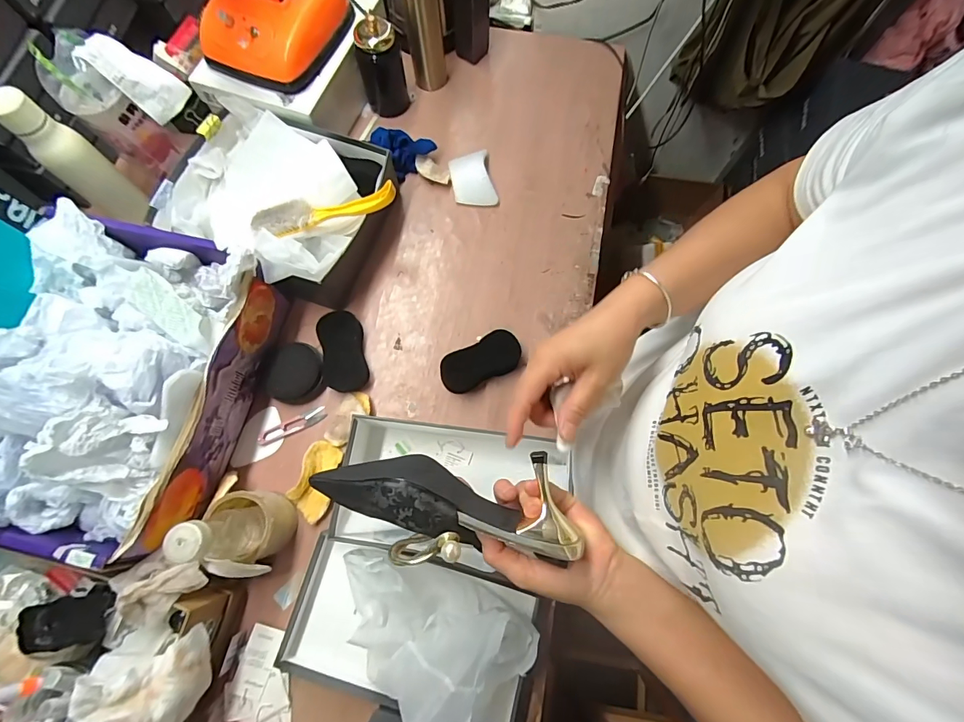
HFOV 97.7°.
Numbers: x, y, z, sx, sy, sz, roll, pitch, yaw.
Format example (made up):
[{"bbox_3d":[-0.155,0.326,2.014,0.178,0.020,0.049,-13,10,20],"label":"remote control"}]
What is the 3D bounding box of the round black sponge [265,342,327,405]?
[{"bbox_3d":[-0.289,0.019,0.644,0.087,0.025,0.094,0,73,0],"label":"round black sponge"}]

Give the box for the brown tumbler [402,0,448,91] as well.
[{"bbox_3d":[-0.104,-0.608,0.733,0.068,0.245,0.072,-5,73,-2],"label":"brown tumbler"}]

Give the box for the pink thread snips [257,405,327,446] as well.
[{"bbox_3d":[-0.288,0.099,0.639,0.104,0.008,0.023,-23,75,-7],"label":"pink thread snips"}]

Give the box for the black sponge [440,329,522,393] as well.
[{"bbox_3d":[-0.003,0.002,0.656,0.127,0.033,0.062,-26,75,-8],"label":"black sponge"}]

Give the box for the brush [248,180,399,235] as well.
[{"bbox_3d":[-0.237,-0.228,0.629,0.218,0.038,0.040,-9,74,-3],"label":"brush"}]

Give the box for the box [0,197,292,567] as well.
[{"bbox_3d":[-0.467,0.021,0.538,0.284,0.188,0.396,20,74,5],"label":"box"}]

